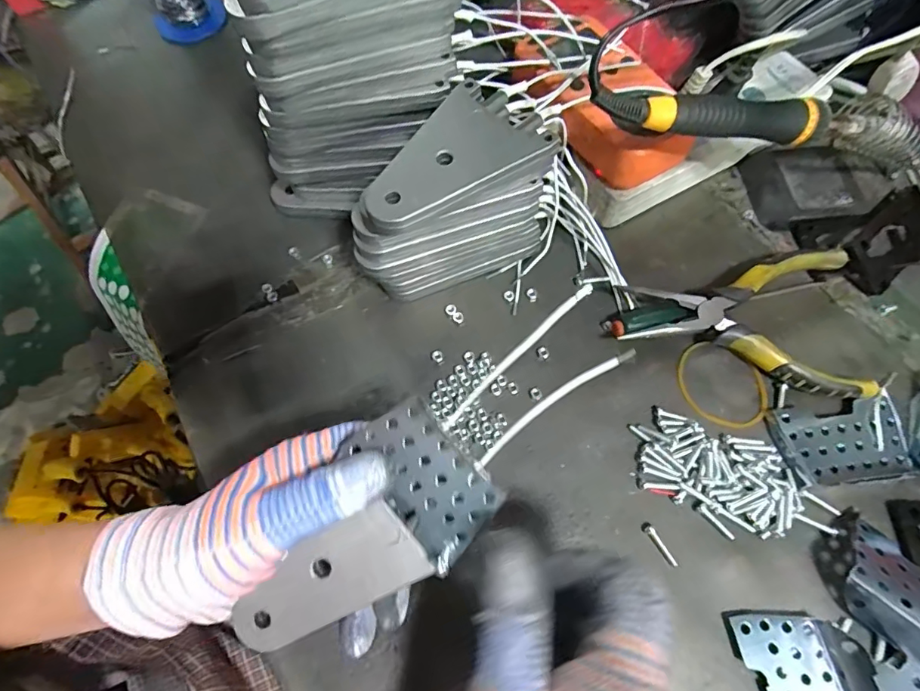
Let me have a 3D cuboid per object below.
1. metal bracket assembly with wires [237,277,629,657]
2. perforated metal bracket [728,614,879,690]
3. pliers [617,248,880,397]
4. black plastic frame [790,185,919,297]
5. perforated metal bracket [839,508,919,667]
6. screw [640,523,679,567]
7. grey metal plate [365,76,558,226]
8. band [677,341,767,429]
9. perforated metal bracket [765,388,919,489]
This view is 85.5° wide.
[{"bbox_3d":[-0.016,0.062,0.226,0.211,0.025,0.064,-45,72,2],"label":"metal bracket assembly with wires"},{"bbox_3d":[0.170,0.164,0.234,0.055,0.016,0.068,-9,67,-3],"label":"perforated metal bracket"},{"bbox_3d":[0.174,-0.019,0.311,0.140,0.024,0.091,5,67,3],"label":"pliers"},{"bbox_3d":[0.278,-0.070,0.331,0.090,0.023,0.062,-15,67,-5],"label":"black plastic frame"},{"bbox_3d":[0.224,0.128,0.251,0.046,0.022,0.074,-27,53,-36],"label":"perforated metal bracket"},{"bbox_3d":[0.108,0.107,0.267,0.006,0.004,0.025,-31,70,-12],"label":"screw"},{"bbox_3d":[-0.005,-0.098,0.263,0.063,0.008,0.098,42,72,18],"label":"grey metal plate"},{"bbox_3d":[0.159,0.025,0.303,0.055,0.004,0.045,34,71,14],"label":"band"},{"bbox_3d":[0.221,0.055,0.286,0.071,0.007,0.046,-8,67,-3],"label":"perforated metal bracket"}]

